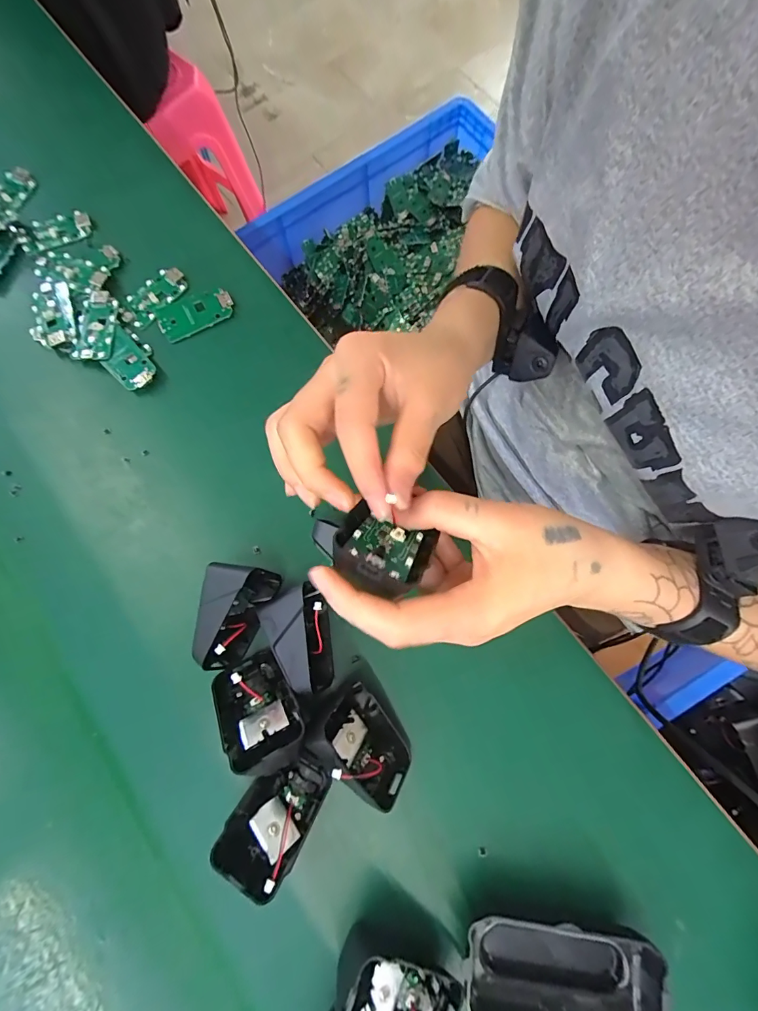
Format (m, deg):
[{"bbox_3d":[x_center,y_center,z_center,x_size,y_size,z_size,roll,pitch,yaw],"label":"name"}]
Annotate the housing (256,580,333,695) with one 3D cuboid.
[{"bbox_3d":[-0.050,0.085,0.266,0.043,0.036,0.062,-23,77,-5],"label":"housing"}]

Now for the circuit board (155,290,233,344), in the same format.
[{"bbox_3d":[-0.158,-0.166,0.350,0.063,0.007,0.032,-25,77,-5],"label":"circuit board"}]

